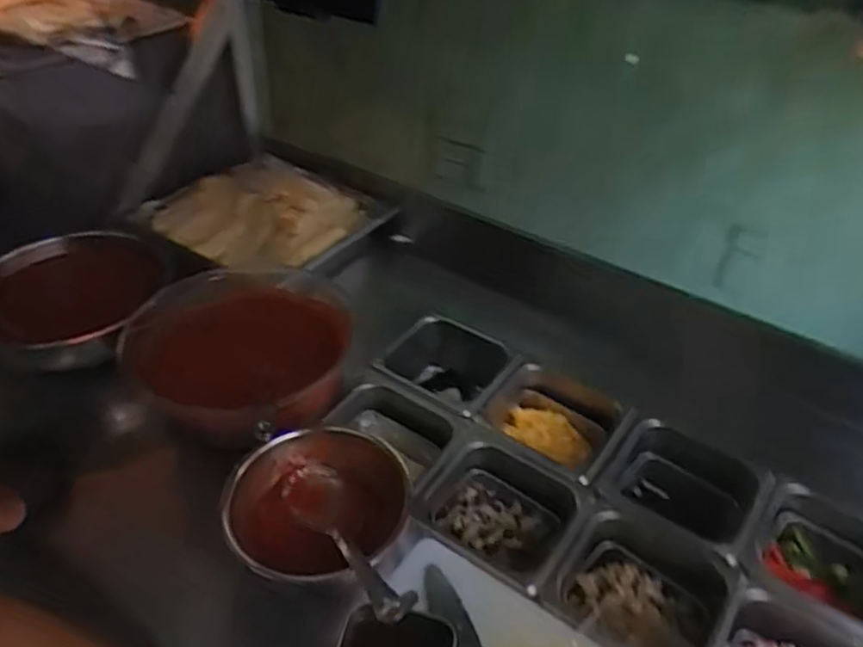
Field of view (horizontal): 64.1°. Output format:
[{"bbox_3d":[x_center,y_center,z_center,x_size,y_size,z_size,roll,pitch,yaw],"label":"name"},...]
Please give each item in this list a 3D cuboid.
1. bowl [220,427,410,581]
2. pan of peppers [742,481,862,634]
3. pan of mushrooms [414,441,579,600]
[{"bbox_3d":[-0.121,0.201,0.747,0.190,0.091,0.178,0,40,0],"label":"bowl"},{"bbox_3d":[0.451,0.297,0.794,0.170,0.094,0.159,27,47,27],"label":"pan of peppers"},{"bbox_3d":[0.078,0.243,0.840,0.183,0.084,0.171,19,44,21],"label":"pan of mushrooms"}]

